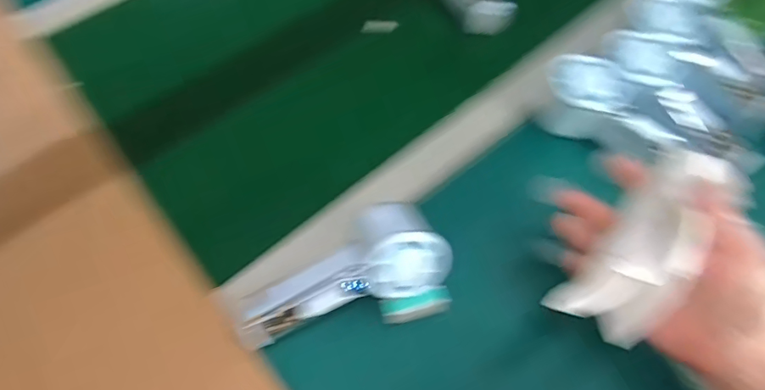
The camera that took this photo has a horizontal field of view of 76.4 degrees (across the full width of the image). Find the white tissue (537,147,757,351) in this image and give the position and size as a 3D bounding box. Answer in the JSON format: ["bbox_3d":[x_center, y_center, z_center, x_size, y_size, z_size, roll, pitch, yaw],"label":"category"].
[{"bbox_3d":[0.186,0.030,0.328,0.063,0.061,0.157,38,82,19],"label":"white tissue"}]

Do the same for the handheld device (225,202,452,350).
[{"bbox_3d":[-0.034,0.055,0.373,0.162,0.059,0.091,-10,62,-4],"label":"handheld device"}]

